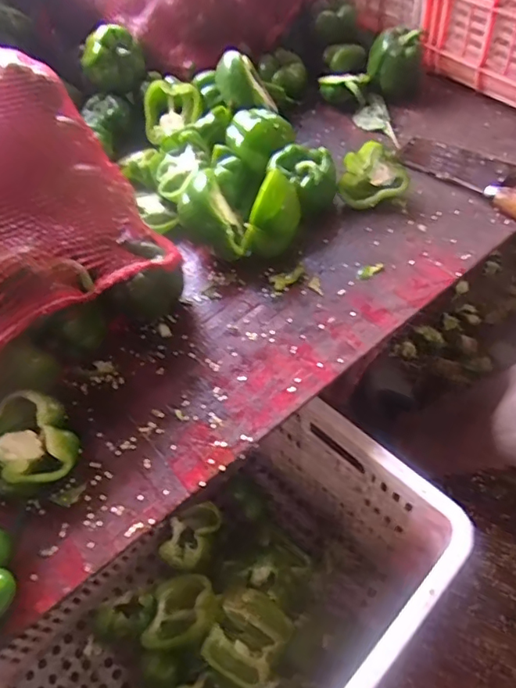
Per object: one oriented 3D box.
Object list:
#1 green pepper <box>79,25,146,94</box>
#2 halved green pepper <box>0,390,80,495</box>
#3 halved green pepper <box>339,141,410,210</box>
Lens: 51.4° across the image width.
[{"bbox_3d":[-0.213,-0.416,0.784,0.084,0.073,0.061,-19,54,-9],"label":"green pepper"},{"bbox_3d":[-0.216,0.098,0.505,0.087,0.049,0.103,-24,55,-12],"label":"halved green pepper"},{"bbox_3d":[0.147,-0.214,0.681,0.085,0.062,0.048,4,54,8],"label":"halved green pepper"}]

